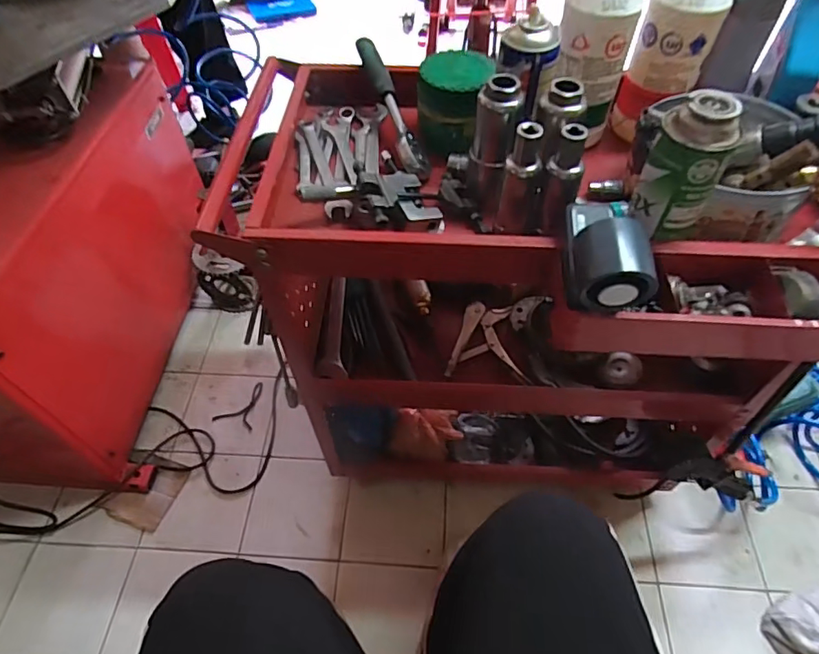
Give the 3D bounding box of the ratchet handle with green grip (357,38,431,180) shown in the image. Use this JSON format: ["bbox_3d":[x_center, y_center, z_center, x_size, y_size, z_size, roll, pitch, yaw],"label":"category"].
[{"bbox_3d":[-0.025,-0.289,0.678,0.031,0.026,0.232,-16,69,-11],"label":"ratchet handle with green grip"}]

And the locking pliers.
[{"bbox_3d":[0.145,0.014,0.848,0.127,0.029,0.173,14,55,11],"label":"locking pliers"}]

